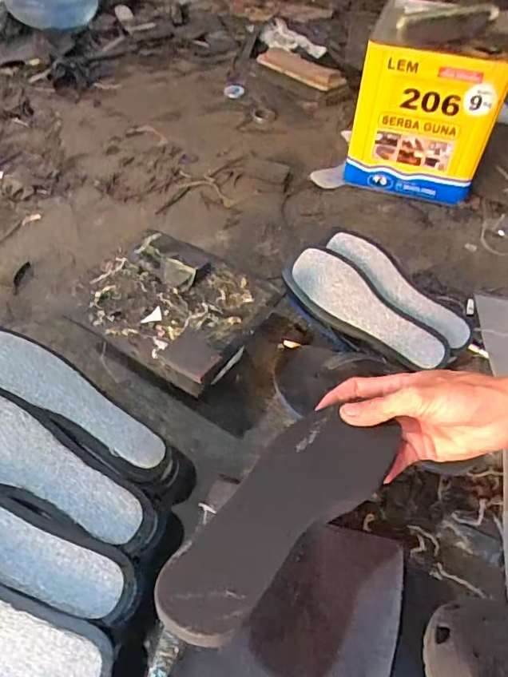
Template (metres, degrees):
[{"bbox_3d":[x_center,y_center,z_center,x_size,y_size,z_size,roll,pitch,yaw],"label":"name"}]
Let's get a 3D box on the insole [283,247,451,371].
[{"bbox_3d":[0.150,-0.039,0.671,0.239,0.015,0.083,38,79,8],"label":"insole"}]

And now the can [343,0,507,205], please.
[{"bbox_3d":[0.313,-0.437,0.919,0.248,0.269,0.251,17,51,10],"label":"can"}]

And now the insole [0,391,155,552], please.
[{"bbox_3d":[-0.204,0.116,0.461,0.249,0.018,0.077,33,52,-10],"label":"insole"}]

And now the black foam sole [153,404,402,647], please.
[{"bbox_3d":[0.025,0.120,0.371,0.079,0.017,0.235,35,42,23],"label":"black foam sole"}]

